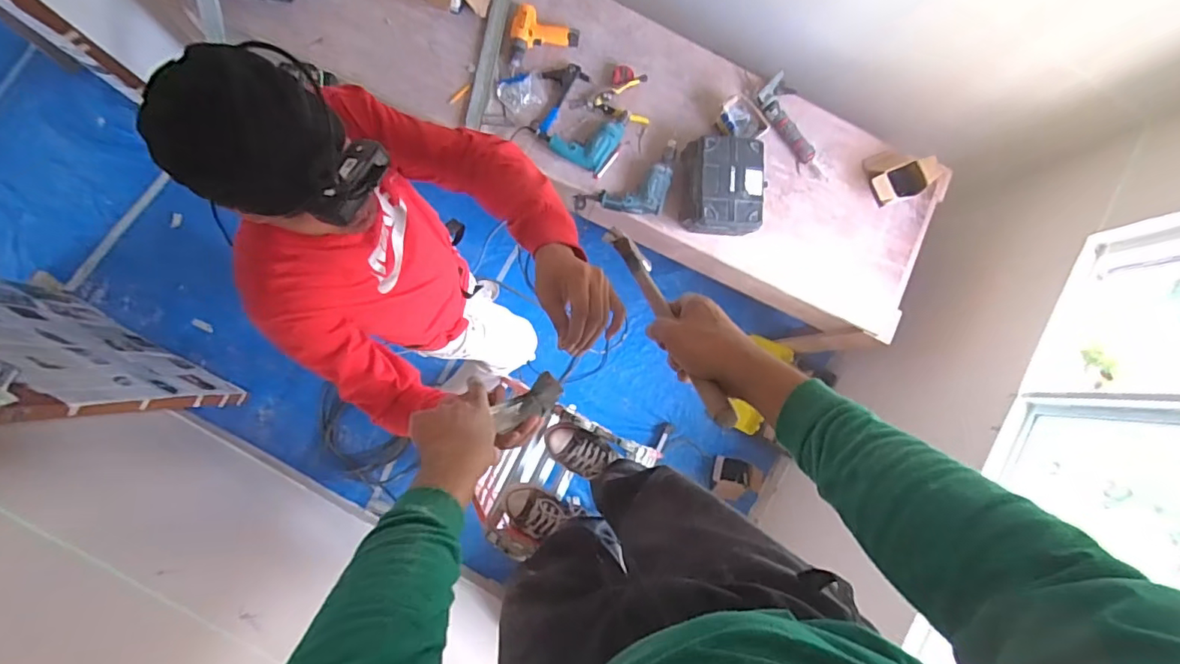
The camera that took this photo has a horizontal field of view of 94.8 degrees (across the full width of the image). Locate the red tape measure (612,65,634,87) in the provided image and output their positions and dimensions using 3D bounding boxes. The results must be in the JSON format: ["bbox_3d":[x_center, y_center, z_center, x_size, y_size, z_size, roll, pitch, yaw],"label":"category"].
[{"bbox_3d":[0.098,-0.765,1.619,0.075,0.030,0.053,-32,90,-8],"label":"red tape measure"}]

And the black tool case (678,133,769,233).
[{"bbox_3d":[0.385,-0.421,1.593,0.228,0.124,0.269,2,86,-7],"label":"black tool case"}]

